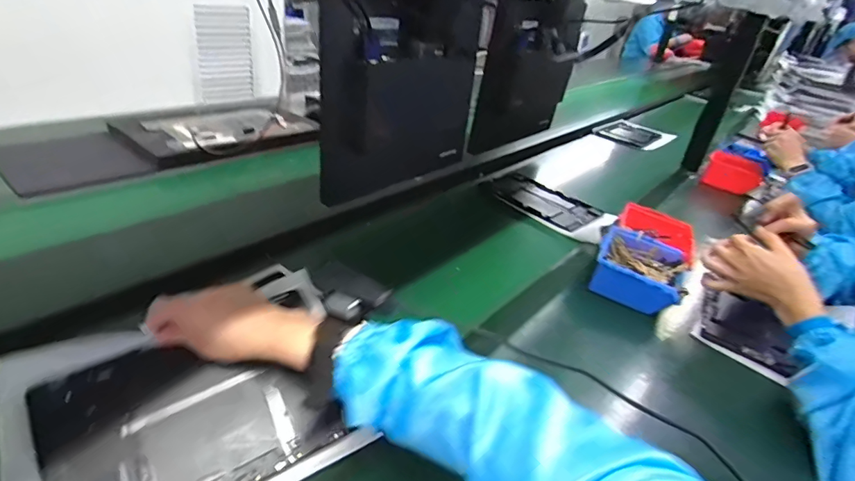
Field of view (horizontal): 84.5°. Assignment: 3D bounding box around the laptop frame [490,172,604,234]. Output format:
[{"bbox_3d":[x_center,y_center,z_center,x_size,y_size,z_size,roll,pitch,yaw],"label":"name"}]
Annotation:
[{"bbox_3d":[0.235,-0.086,0.963,0.112,0.007,0.240,-22,40,-30],"label":"laptop frame"}]

